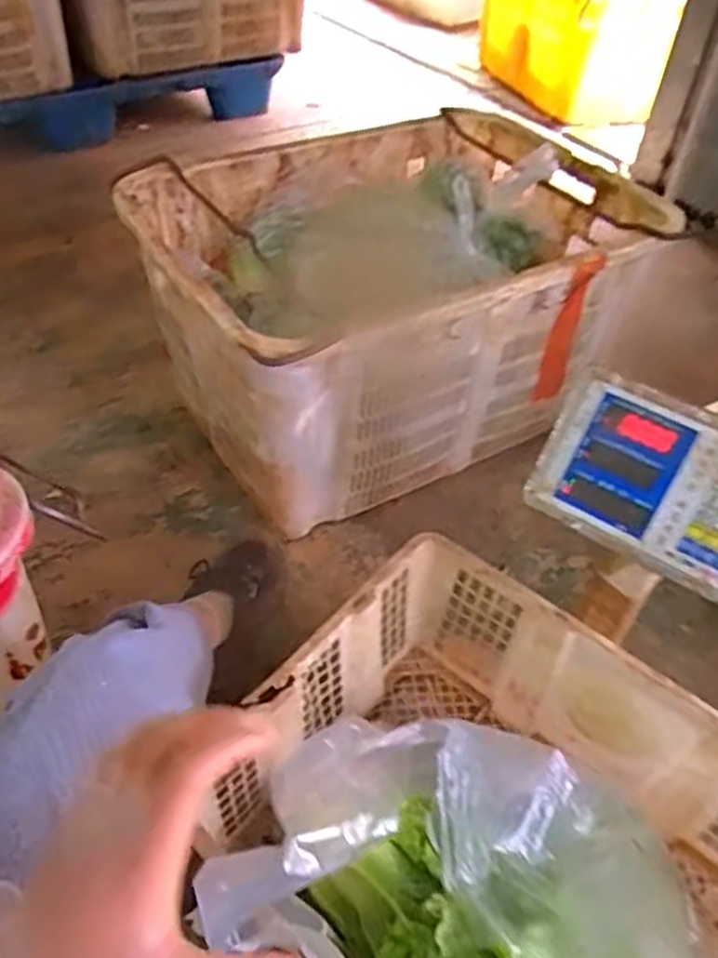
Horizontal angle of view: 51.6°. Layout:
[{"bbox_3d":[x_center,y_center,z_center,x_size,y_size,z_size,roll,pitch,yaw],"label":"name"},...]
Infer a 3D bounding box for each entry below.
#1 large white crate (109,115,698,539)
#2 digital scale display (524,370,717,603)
[{"bbox_3d":[0.057,-0.267,1.123,0.682,0.334,0.464,-23,52,-23],"label":"large white crate"},{"bbox_3d":[0.293,0.010,0.686,0.238,0.148,0.055,27,13,20],"label":"digital scale display"}]

